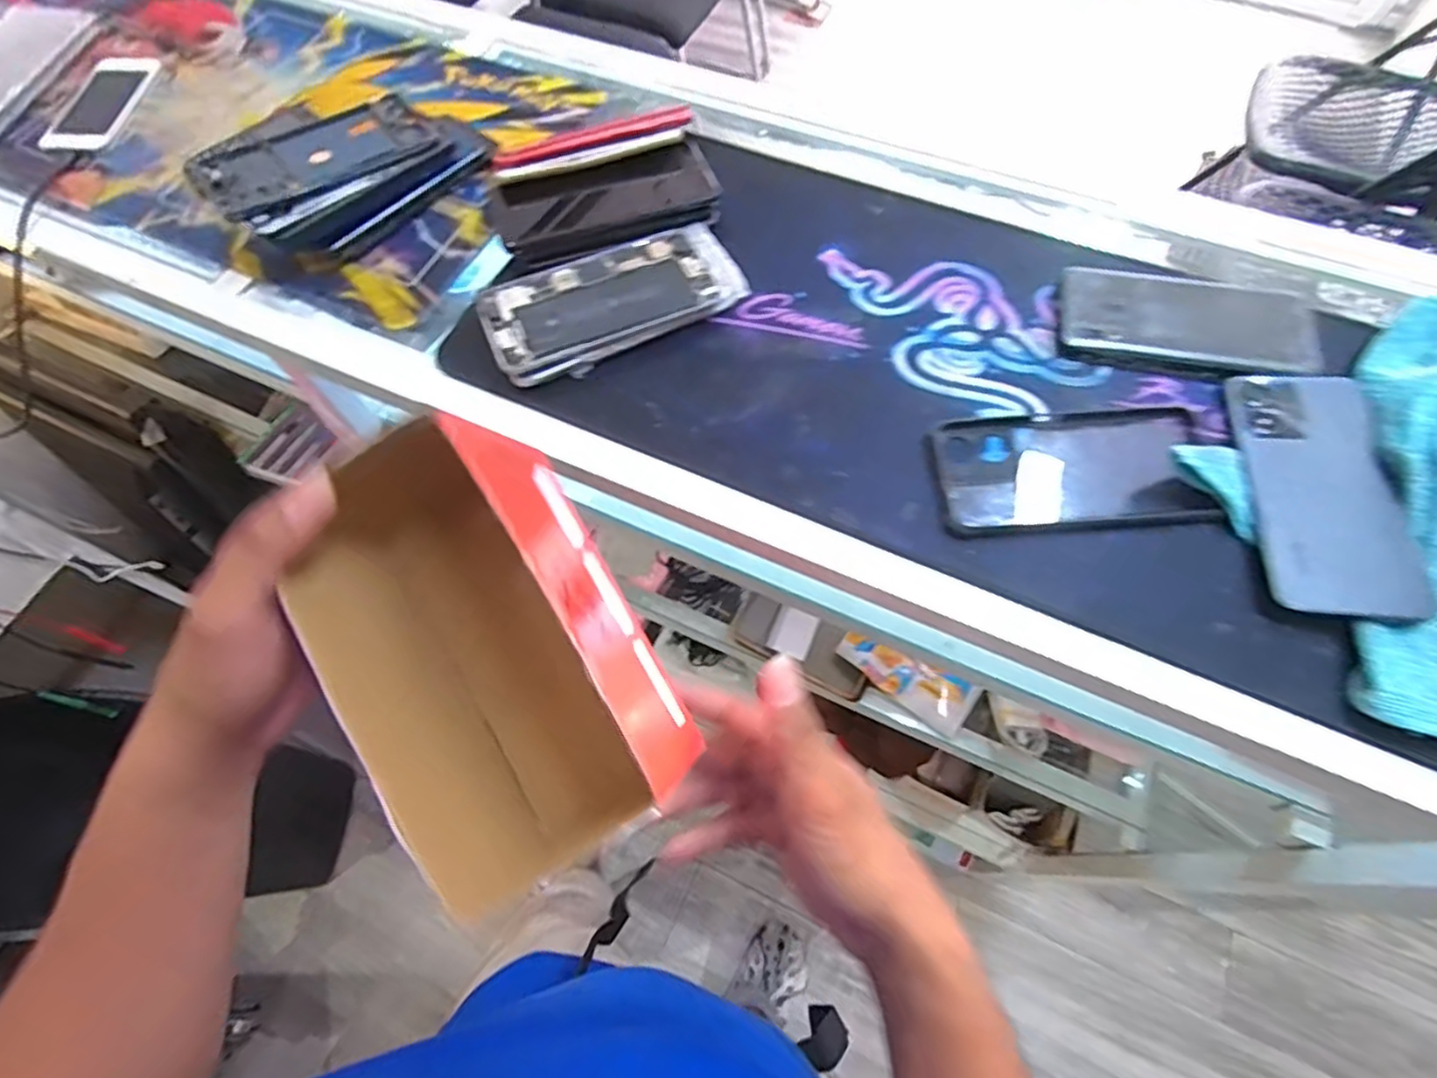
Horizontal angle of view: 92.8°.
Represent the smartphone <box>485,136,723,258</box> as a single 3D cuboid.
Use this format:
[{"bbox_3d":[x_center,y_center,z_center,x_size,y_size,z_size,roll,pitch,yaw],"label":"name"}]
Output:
[{"bbox_3d":[-0.085,-0.252,0.511,0.164,0.011,0.068,-17,79,-1],"label":"smartphone"}]

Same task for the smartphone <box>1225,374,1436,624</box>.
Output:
[{"bbox_3d":[0.352,-0.029,0.398,0.075,0.011,0.159,5,62,11],"label":"smartphone"}]

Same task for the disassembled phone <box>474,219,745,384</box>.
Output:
[{"bbox_3d":[-0.072,-0.167,0.471,0.175,0.014,0.077,-24,67,-9],"label":"disassembled phone"}]

